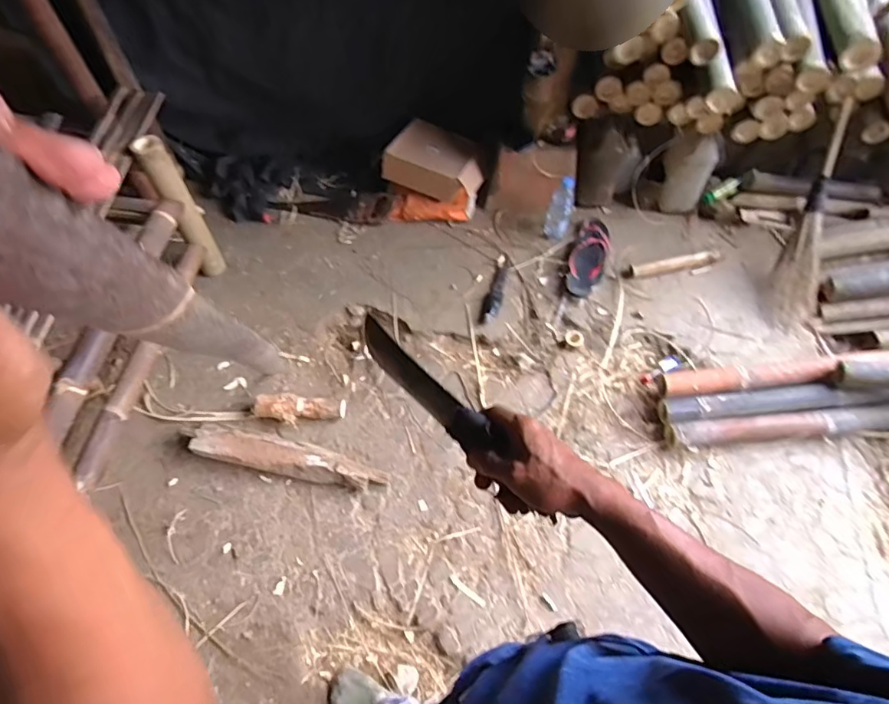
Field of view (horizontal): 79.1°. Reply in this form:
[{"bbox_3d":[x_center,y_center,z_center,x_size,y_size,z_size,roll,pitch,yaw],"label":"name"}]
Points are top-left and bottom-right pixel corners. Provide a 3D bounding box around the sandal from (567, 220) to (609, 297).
[{"bbox_3d":[0.477,-0.316,1.772,0.117,0.058,0.310,19,62,12],"label":"sandal"}]

